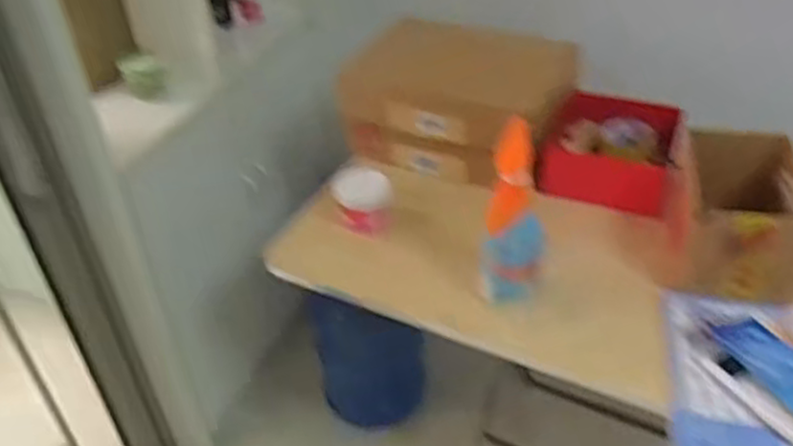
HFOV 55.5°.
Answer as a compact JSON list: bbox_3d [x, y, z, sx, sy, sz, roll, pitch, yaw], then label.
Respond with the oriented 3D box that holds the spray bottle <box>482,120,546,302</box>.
[{"bbox_3d":[0.158,-0.017,1.014,0.079,0.231,0.062,4,39,11],"label":"spray bottle"}]

